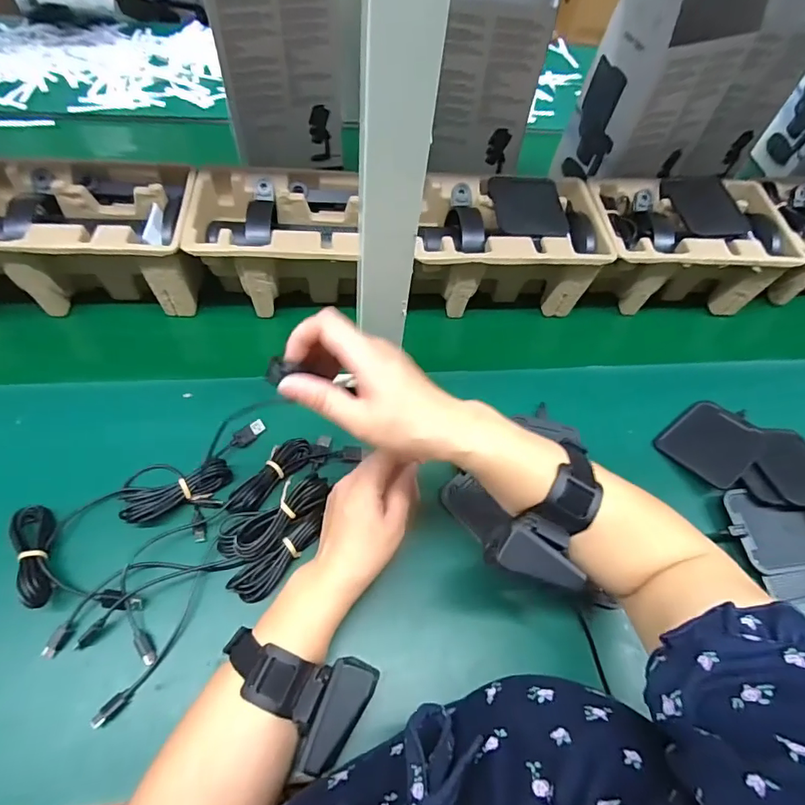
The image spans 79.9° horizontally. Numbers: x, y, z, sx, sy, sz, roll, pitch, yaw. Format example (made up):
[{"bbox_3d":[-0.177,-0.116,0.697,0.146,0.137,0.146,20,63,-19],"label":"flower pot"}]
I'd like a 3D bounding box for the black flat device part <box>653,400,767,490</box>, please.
[{"bbox_3d":[0.334,0.040,0.516,0.097,0.016,0.080,-33,67,-20],"label":"black flat device part"}]

